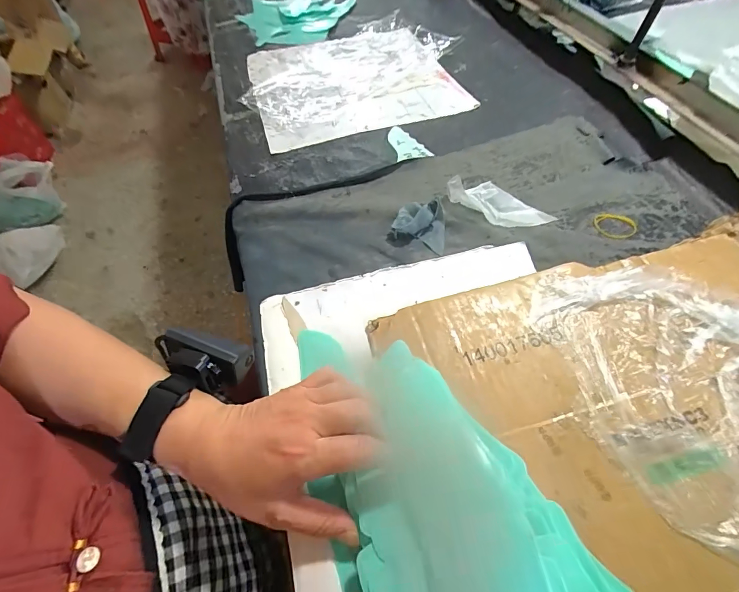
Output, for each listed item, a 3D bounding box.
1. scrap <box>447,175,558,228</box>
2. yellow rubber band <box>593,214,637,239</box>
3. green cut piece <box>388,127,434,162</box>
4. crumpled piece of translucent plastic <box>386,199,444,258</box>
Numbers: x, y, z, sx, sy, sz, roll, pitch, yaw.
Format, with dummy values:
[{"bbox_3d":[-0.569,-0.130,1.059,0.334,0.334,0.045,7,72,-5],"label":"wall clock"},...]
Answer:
[{"bbox_3d":[0.160,-0.119,0.451,0.127,0.027,0.057,30,63,19],"label":"scrap"},{"bbox_3d":[0.287,-0.081,0.431,0.048,0.004,0.037,4,58,5],"label":"yellow rubber band"},{"bbox_3d":[0.055,-0.220,0.536,0.048,0.008,0.074,-15,58,-7],"label":"green cut piece"},{"bbox_3d":[0.059,-0.085,0.437,0.064,0.023,0.060,12,59,10],"label":"crumpled piece of translucent plastic"}]

